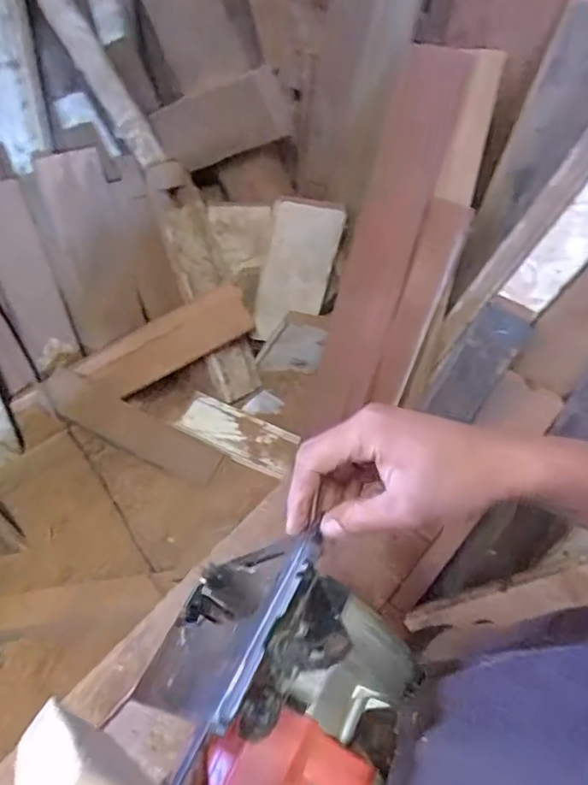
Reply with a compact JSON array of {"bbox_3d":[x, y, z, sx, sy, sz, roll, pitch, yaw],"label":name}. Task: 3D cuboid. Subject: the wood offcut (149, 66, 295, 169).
[{"bbox_3d":[-0.169,-0.677,1.393,0.326,0.178,0.044,-7,53,27],"label":"wood offcut"}]

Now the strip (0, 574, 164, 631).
[{"bbox_3d":[-0.456,0.433,1.148,0.348,0.023,0.081,-4,84,-6],"label":"strip"}]

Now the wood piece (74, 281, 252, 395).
[{"bbox_3d":[-0.317,-0.124,1.428,0.443,0.138,0.046,-30,22,-8],"label":"wood piece"}]

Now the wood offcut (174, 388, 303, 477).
[{"bbox_3d":[-0.142,0.107,1.449,0.298,0.033,0.122,25,60,0],"label":"wood offcut"}]

